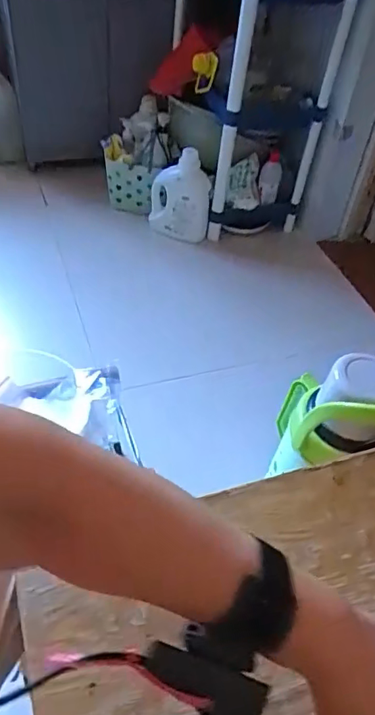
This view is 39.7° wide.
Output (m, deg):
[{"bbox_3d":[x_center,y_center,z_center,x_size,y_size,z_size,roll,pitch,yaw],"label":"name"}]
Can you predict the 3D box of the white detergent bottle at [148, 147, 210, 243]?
[{"bbox_3d":[-0.022,-0.492,1.590,0.180,0.298,0.082,4,47,-3],"label":"white detergent bottle"}]

